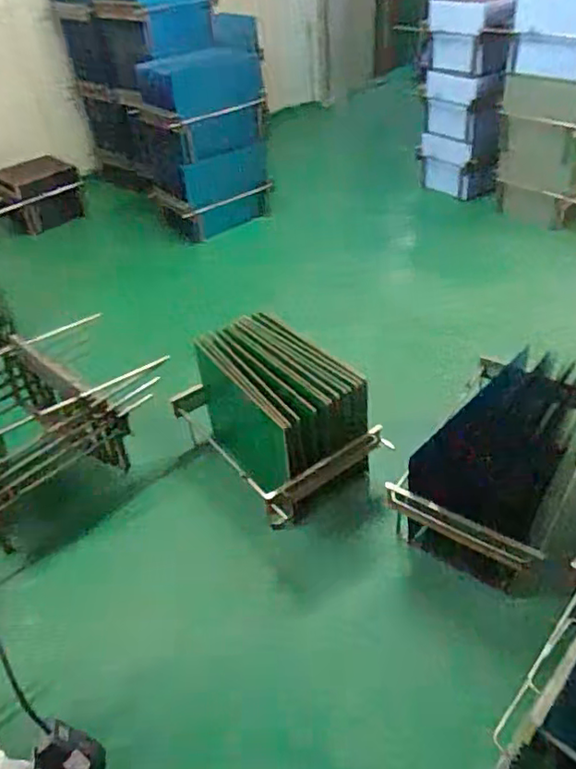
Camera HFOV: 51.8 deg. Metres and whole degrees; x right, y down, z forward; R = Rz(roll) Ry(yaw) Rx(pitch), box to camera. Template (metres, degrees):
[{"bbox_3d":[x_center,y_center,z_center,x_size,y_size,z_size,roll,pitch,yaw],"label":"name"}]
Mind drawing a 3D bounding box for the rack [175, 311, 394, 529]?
[{"bbox_3d":[-0.047,0.116,1.989,0.435,0.474,0.610,-29,45,-26],"label":"rack"}]

